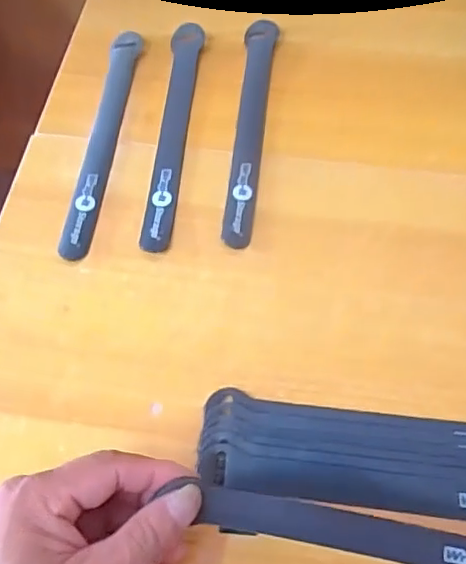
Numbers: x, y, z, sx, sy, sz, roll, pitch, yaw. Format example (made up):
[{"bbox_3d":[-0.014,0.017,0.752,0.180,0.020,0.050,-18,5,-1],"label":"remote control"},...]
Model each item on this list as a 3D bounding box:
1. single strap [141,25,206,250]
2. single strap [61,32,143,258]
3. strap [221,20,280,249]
[{"bbox_3d":[-0.042,-0.109,0.422,0.023,0.009,0.195,2,63,5],"label":"single strap"},{"bbox_3d":[-0.093,-0.105,0.424,0.021,0.004,0.200,4,63,5],"label":"single strap"},{"bbox_3d":[0.012,-0.112,0.421,0.023,0.008,0.195,5,64,6],"label":"strap"}]

